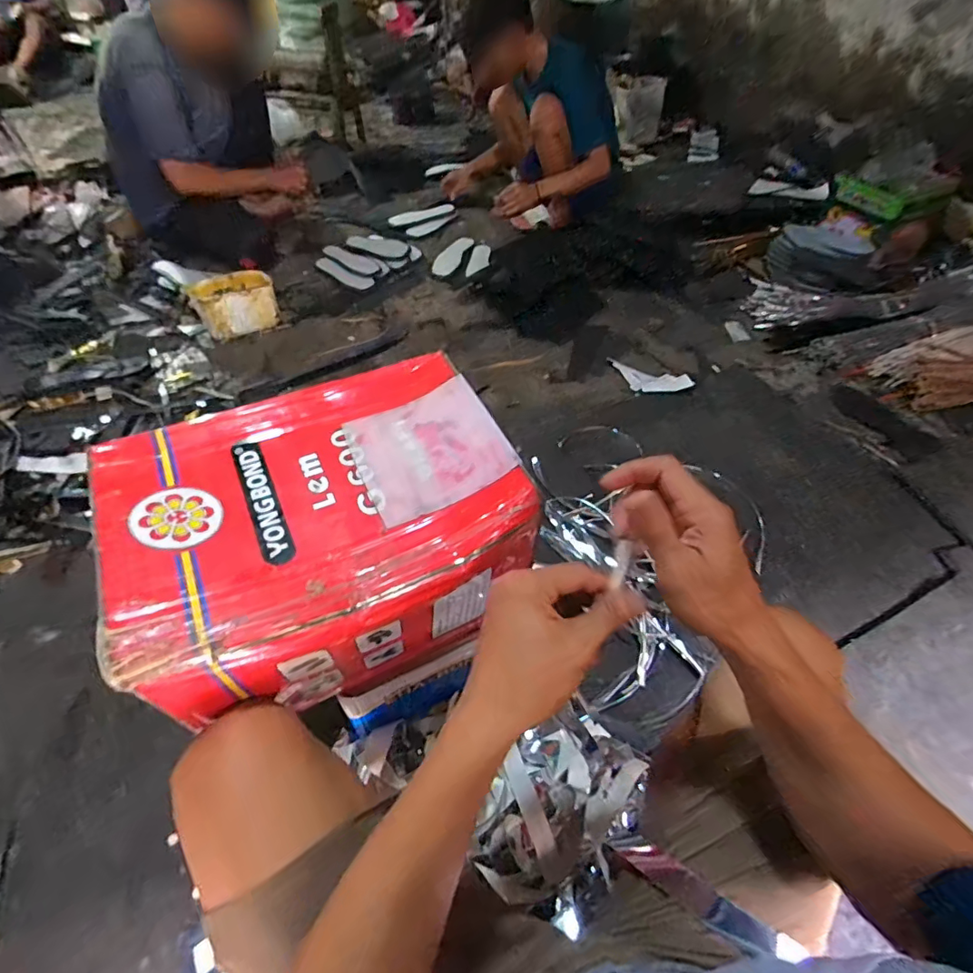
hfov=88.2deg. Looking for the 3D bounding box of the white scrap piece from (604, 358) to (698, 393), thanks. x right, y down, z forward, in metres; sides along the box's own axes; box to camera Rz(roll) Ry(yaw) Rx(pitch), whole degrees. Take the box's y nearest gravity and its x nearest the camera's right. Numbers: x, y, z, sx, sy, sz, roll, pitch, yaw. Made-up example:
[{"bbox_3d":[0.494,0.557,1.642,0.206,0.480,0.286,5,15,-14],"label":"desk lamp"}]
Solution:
[{"bbox_3d":[0.401,-0.270,1.261,0.218,0.015,0.071,22,80,27],"label":"white scrap piece"}]

